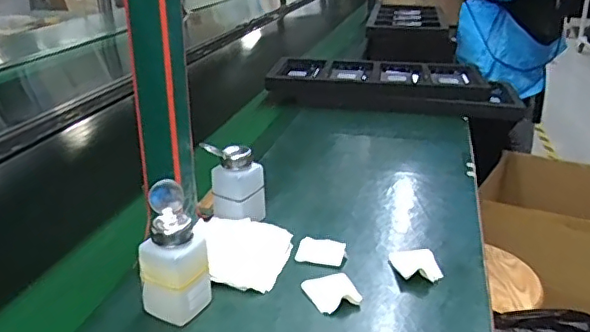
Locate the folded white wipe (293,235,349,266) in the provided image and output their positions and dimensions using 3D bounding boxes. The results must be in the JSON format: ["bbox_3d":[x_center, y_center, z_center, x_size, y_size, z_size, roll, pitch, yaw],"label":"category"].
[{"bbox_3d":[0.032,0.102,0.672,0.058,0.007,0.051,5,23,12],"label":"folded white wipe"}]

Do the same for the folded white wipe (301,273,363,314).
[{"bbox_3d":[0.040,0.133,0.597,0.050,0.009,0.058,-9,24,-20],"label":"folded white wipe"}]

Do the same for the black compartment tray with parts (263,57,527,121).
[{"bbox_3d":[0.216,-0.186,1.279,0.553,0.070,0.232,5,23,12],"label":"black compartment tray with parts"}]

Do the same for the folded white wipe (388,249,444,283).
[{"bbox_3d":[0.139,0.114,0.638,0.052,0.015,0.051,-3,23,-7],"label":"folded white wipe"}]

